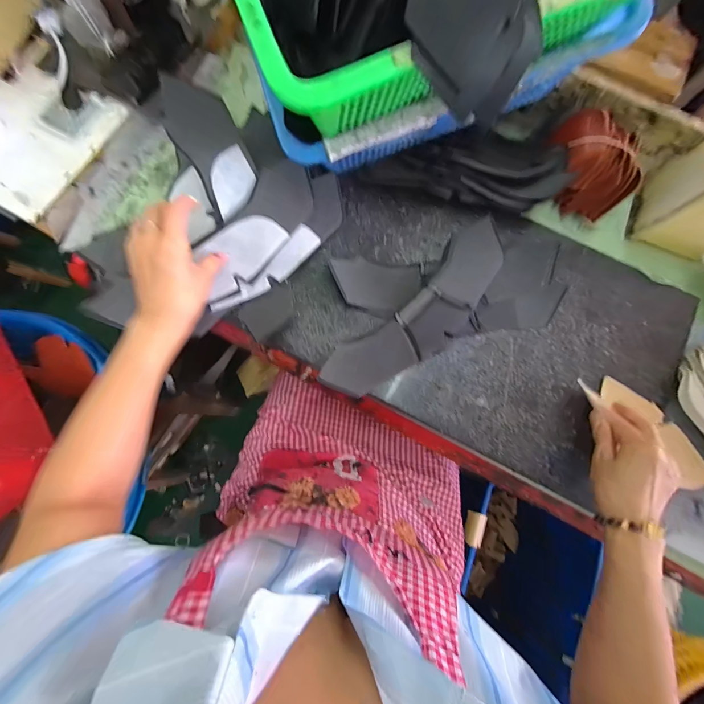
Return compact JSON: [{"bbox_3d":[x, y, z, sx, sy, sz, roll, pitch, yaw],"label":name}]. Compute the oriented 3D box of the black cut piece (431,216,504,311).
[{"bbox_3d":[0.160,-0.121,0.424,0.069,0.019,0.117,27,78,4],"label":"black cut piece"}]

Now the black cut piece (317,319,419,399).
[{"bbox_3d":[0.021,0.013,0.407,0.121,0.008,0.066,-31,86,-6],"label":"black cut piece"}]

